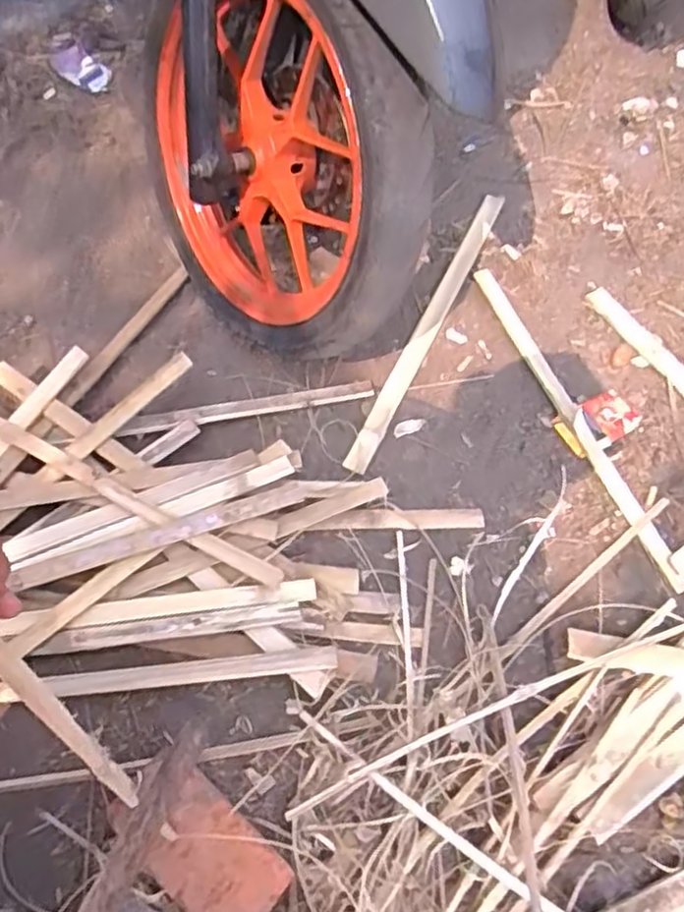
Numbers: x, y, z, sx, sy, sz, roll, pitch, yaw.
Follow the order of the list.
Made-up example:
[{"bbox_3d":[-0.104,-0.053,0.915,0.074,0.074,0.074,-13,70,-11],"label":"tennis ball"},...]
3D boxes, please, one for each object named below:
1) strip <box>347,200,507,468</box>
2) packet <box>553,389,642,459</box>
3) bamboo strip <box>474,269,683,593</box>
[{"bbox_3d":[0.132,-0.199,1.005,0.030,0.008,0.545,24,62,9],"label":"strip"},{"bbox_3d":[0.340,-0.046,0.931,0.113,0.014,0.065,-24,65,-17],"label":"packet"},{"bbox_3d":[0.305,-0.059,0.937,0.028,0.011,0.516,-17,63,-13],"label":"bamboo strip"}]

